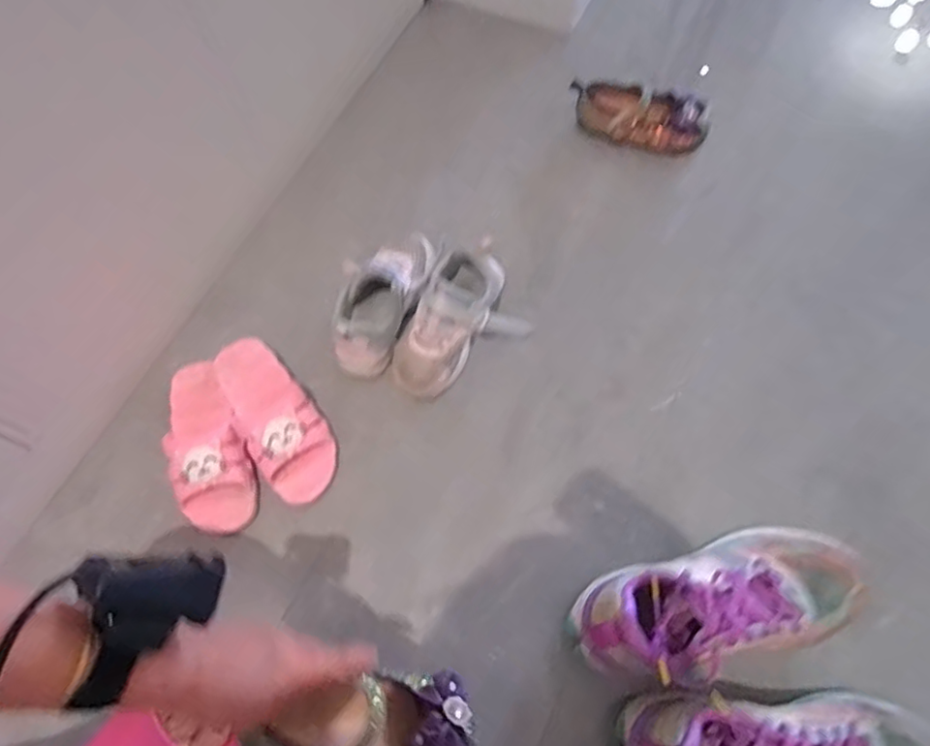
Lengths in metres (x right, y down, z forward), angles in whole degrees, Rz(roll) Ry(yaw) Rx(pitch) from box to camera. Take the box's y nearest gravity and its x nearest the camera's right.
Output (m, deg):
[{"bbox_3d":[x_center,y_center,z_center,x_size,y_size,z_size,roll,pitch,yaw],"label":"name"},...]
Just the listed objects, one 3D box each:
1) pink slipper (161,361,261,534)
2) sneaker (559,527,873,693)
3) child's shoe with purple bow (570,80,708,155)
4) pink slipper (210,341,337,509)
[{"bbox_3d":[-0.287,0.071,0.672,0.084,0.048,0.203,-24,68,-7],"label":"pink slipper"},{"bbox_3d":[0.226,0.207,0.551,0.259,0.117,0.104,-16,67,-4],"label":"sneaker"},{"bbox_3d":[0.235,-0.348,0.834,0.183,0.055,0.065,9,67,7],"label":"child's shoe with purple bow"},{"bbox_3d":[-0.212,0.042,0.678,0.081,0.052,0.201,-31,69,-10],"label":"pink slipper"}]

